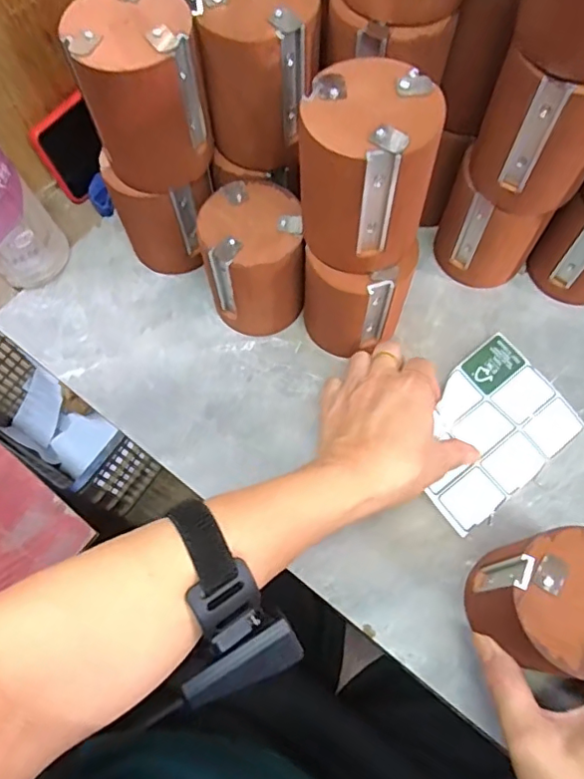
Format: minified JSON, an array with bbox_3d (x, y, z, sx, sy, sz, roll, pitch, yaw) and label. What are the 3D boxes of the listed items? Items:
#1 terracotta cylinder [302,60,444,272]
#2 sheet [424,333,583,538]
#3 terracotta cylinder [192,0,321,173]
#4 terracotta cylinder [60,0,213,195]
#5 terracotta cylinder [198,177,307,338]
[{"bbox_3d":[0.047,-0.134,0.347,0.080,0.096,0.077,3,69,2],"label":"terracotta cylinder"},{"bbox_3d":[0.151,0.033,0.439,0.136,0.006,0.098,-39,75,-11],"label":"sheet"},{"bbox_3d":[-0.019,-0.215,0.382,0.077,0.101,0.075,0,69,1],"label":"terracotta cylinder"},{"bbox_3d":[-0.097,-0.197,0.373,0.072,0.097,0.077,-17,70,-5],"label":"terracotta cylinder"},{"bbox_3d":[-0.029,-0.098,0.445,0.074,0.102,0.083,-5,68,-1],"label":"terracotta cylinder"}]

